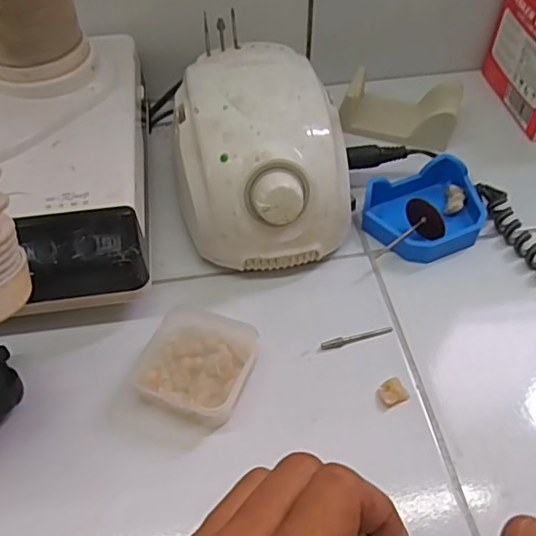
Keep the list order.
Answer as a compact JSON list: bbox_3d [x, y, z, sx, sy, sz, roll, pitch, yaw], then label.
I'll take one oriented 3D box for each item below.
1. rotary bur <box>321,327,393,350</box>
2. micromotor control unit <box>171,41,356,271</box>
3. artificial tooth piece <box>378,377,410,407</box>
[{"bbox_3d":[0.052,0.040,0.323,0.043,0.005,0.005,-14,54,-10],"label":"rotary bur"},{"bbox_3d":[-0.003,-0.074,0.360,0.112,0.073,0.139,-12,51,-11],"label":"micromotor control unit"},{"bbox_3d":[0.067,0.066,0.301,0.015,0.007,0.013,-20,53,-17],"label":"artificial tooth piece"}]

